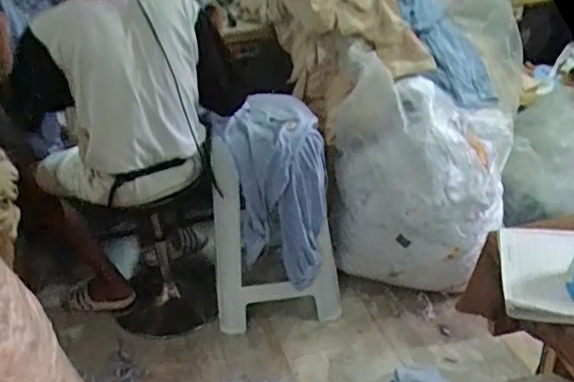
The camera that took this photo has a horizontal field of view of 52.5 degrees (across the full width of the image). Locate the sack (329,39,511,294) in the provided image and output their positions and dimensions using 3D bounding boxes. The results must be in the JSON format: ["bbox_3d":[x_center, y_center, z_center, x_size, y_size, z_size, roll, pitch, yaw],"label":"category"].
[{"bbox_3d":[0.401,-0.036,1.823,0.528,0.597,0.358,6,33,17],"label":"sack"}]

